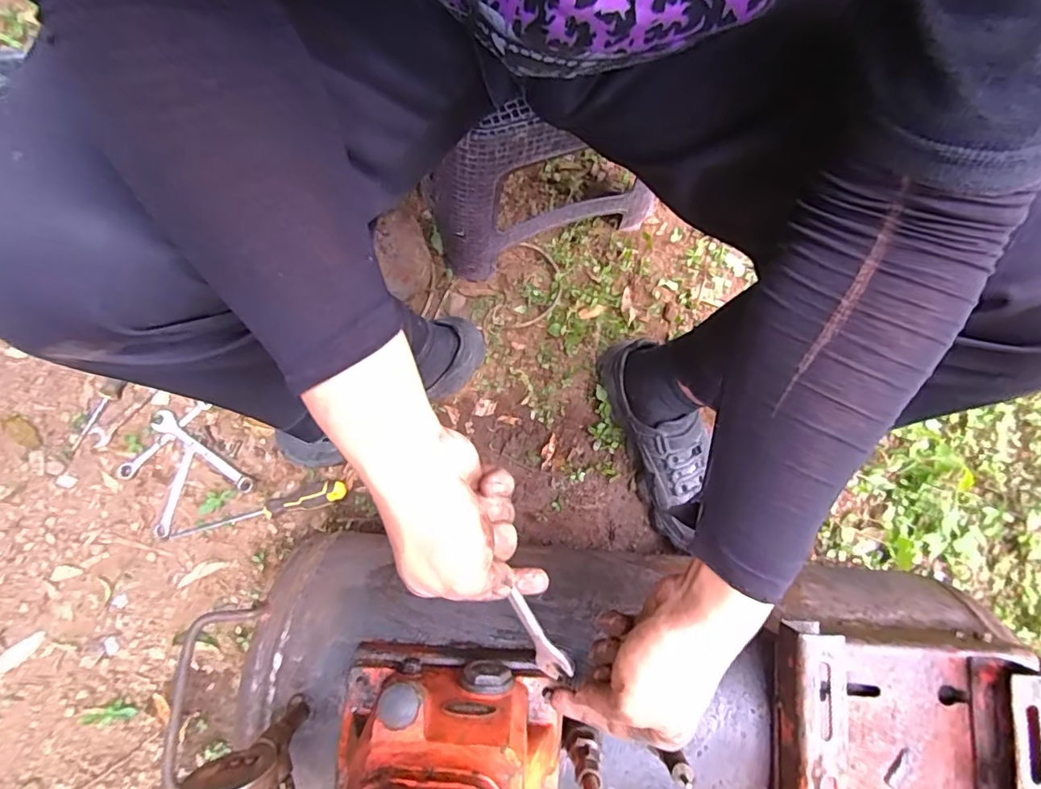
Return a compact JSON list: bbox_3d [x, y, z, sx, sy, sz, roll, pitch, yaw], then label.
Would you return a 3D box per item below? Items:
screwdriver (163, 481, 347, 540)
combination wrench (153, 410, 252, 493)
[{"bbox_3d":[-0.359,0.157,0.706,0.239,0.036,0.031,-14,81,-6],"label":"screwdriver"},{"bbox_3d":[-0.449,0.080,0.731,0.176,0.007,0.028,36,79,3],"label":"combination wrench"}]

